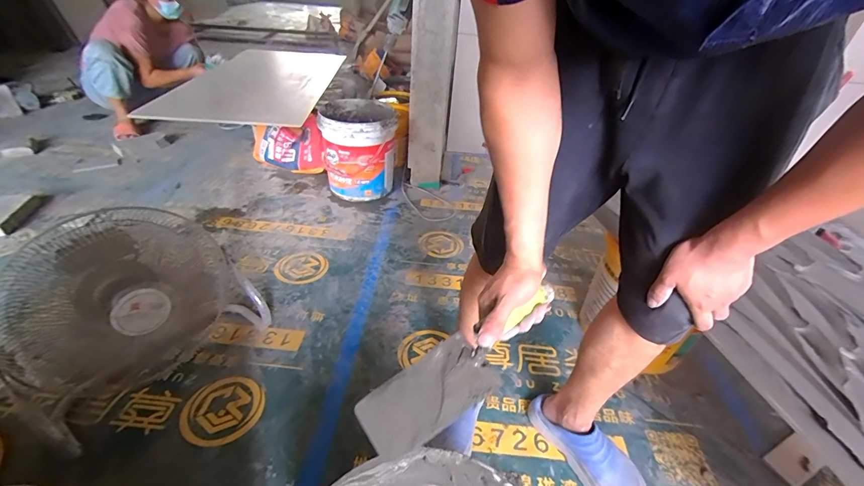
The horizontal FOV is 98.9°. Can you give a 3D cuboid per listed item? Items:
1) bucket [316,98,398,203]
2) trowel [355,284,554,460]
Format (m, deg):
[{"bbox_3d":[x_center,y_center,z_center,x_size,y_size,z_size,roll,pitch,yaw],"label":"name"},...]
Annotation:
[{"bbox_3d":[-0.324,-0.408,1.621,0.297,0.336,0.363,-1,38,-10],"label":"bucket"},{"bbox_3d":[0.040,0.156,0.487,0.287,0.064,0.096,-32,49,-18],"label":"trowel"}]

